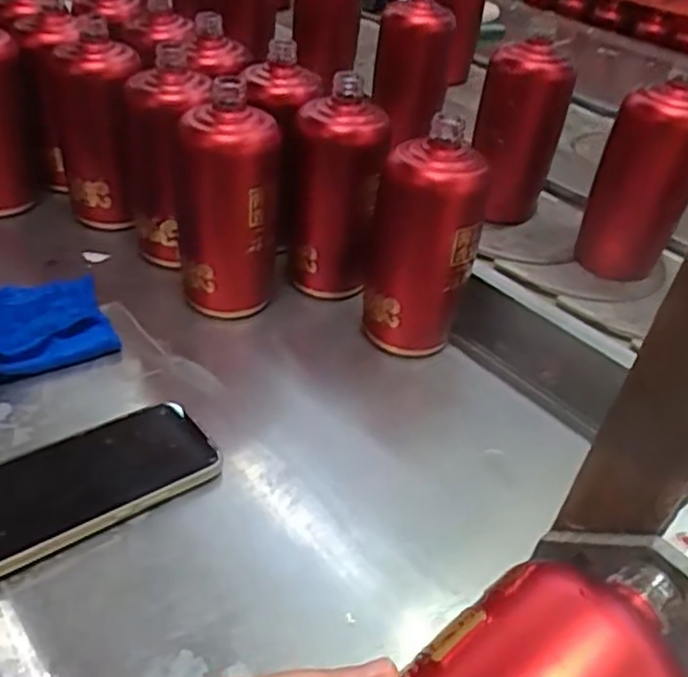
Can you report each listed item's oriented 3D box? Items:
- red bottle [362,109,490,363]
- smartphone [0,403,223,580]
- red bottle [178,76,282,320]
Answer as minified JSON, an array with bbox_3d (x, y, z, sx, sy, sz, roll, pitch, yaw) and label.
[{"bbox_3d":[0.061,-0.069,0.542,0.081,0.176,0.061,13,40,8],"label":"red bottle"},{"bbox_3d":[-0.161,0.087,0.425,0.158,0.016,0.077,-21,42,-34],"label":"smartphone"},{"bbox_3d":[-0.093,-0.103,0.555,0.081,0.175,0.062,-3,41,-11],"label":"red bottle"}]

